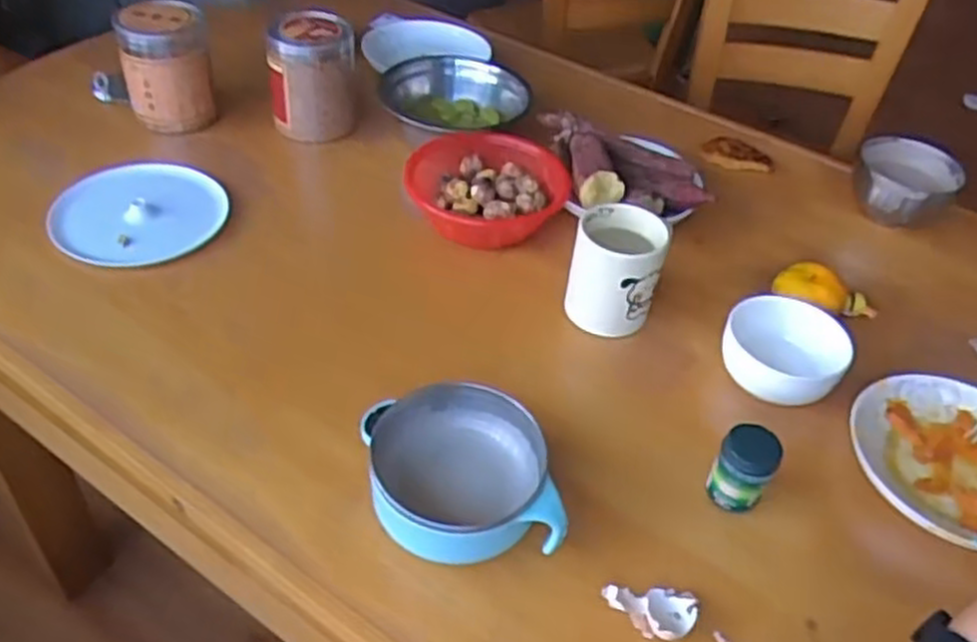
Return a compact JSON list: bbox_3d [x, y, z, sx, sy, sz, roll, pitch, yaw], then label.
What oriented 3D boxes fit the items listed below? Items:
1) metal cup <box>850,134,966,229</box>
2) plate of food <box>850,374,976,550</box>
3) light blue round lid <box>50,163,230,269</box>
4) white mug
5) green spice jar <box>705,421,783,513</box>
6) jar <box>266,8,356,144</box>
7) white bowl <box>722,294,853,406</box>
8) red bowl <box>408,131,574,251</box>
[{"bbox_3d":[0.491,-0.154,0.958,0.115,0.083,0.124,27,48,20],"label":"metal cup"},{"bbox_3d":[0.391,0.121,0.663,0.168,0.033,0.167,3,45,-3],"label":"plate of food"},{"bbox_3d":[-0.360,-0.114,0.823,0.158,0.014,0.158,3,45,-3],"label":"light blue round lid"},{"bbox_3d":[0.119,-0.048,0.769,0.090,0.109,0.087,13,45,6],"label":"white mug"},{"bbox_3d":[0.196,0.117,0.620,0.041,0.071,0.042,3,45,-3],"label":"green spice jar"},{"bbox_3d":[-0.207,-0.292,0.955,0.083,0.124,0.104,31,49,23],"label":"jar"},{"bbox_3d":[0.264,0.035,0.729,0.103,0.066,0.104,3,45,-3],"label":"white bowl"},{"bbox_3d":[-0.001,-0.140,0.877,0.172,0.052,0.164,3,45,-3],"label":"red bowl"}]

